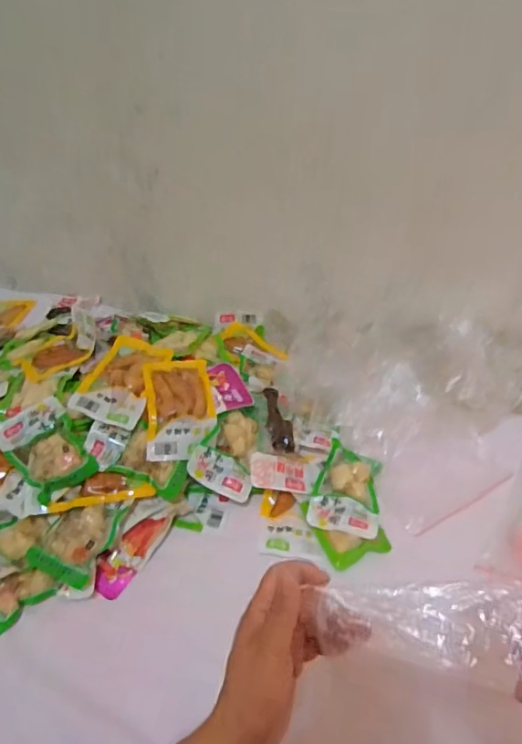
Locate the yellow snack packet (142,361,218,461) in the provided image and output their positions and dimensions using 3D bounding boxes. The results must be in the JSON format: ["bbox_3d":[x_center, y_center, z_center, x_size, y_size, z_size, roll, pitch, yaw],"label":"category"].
[{"bbox_3d":[-0.097,0.042,0.643,0.080,0.012,0.133,-2,57,-12],"label":"yellow snack packet"}]

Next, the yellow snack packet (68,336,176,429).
[{"bbox_3d":[-0.171,0.012,0.663,0.082,0.030,0.130,11,44,11],"label":"yellow snack packet"}]

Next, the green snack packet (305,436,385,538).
[{"bbox_3d":[0.103,0.137,0.630,0.078,0.025,0.111,9,44,9],"label":"green snack packet"}]

